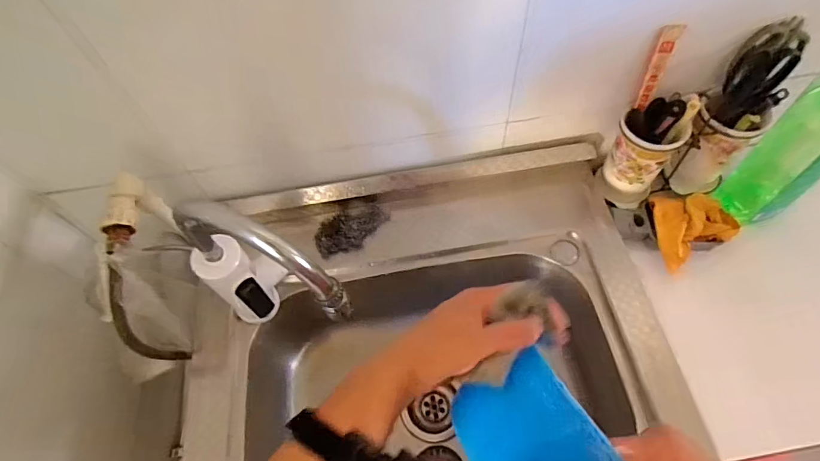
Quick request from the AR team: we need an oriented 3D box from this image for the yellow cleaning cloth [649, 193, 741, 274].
[{"bbox_3d":[0.406,-0.007,0.644,0.126,0.036,0.106,-13,60,-4],"label":"yellow cleaning cloth"}]

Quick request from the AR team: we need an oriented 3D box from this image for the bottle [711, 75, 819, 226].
[{"bbox_3d":[0.489,-0.106,0.558,0.064,0.253,0.088,-38,64,-17],"label":"bottle"}]

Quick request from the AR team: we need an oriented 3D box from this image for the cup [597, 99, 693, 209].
[{"bbox_3d":[0.323,-0.111,0.625,0.079,0.121,0.071,-31,63,-14],"label":"cup"}]

